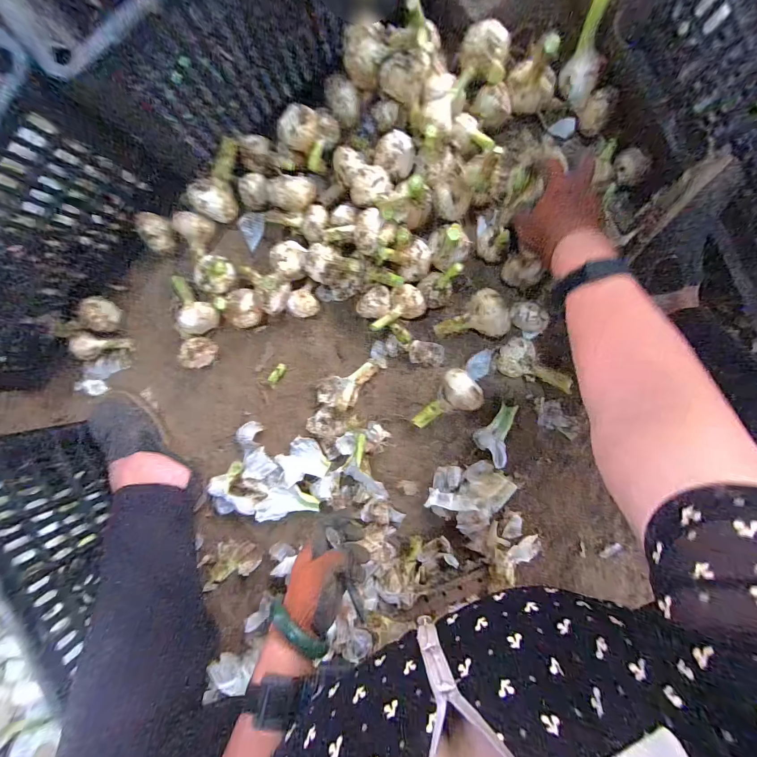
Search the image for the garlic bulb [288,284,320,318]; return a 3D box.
[{"bbox_3d":[-0.112,-0.114,0.500,0.042,0.042,0.047,-29,97,7],"label":"garlic bulb"}]

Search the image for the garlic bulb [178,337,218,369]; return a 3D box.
[{"bbox_3d":[-0.275,-0.040,0.517,0.049,0.053,0.048,-3,102,2],"label":"garlic bulb"}]

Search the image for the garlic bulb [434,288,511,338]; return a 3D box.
[{"bbox_3d":[0.136,-0.092,0.482,0.101,0.057,0.061,-3,102,2],"label":"garlic bulb"}]

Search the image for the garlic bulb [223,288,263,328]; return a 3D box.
[{"bbox_3d":[-0.205,-0.106,0.505,0.054,0.044,0.064,42,98,-4],"label":"garlic bulb"}]

